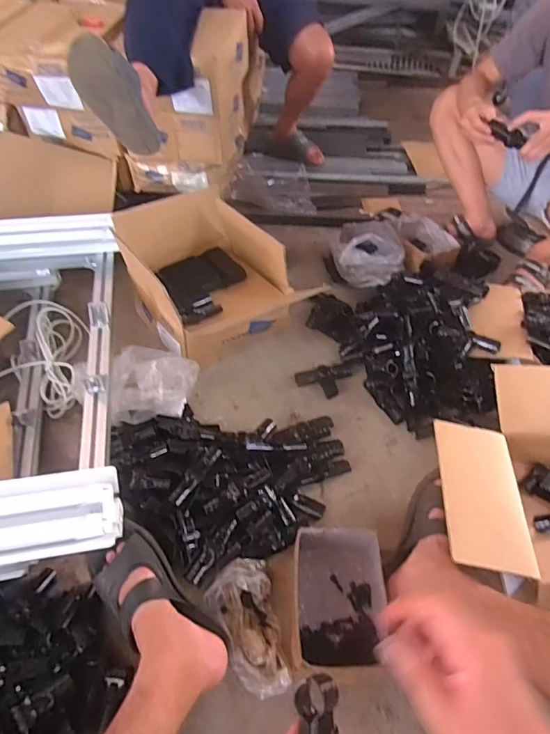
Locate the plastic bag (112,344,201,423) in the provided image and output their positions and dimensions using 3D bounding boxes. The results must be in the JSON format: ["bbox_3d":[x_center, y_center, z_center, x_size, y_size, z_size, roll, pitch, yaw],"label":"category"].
[{"bbox_3d":[-0.274,0.039,1.042,0.197,0.107,0.172,-24,52,-24],"label":"plastic bag"}]

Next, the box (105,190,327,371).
[{"bbox_3d":[-0.173,-0.229,1.189,0.337,0.211,0.409,-27,53,-26],"label":"box"}]

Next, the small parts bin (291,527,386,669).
[{"bbox_3d":[0.099,0.365,0.760,0.138,0.100,0.178,1,46,-3],"label":"small parts bin"}]

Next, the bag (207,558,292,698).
[{"bbox_3d":[-0.046,0.404,0.749,0.100,0.036,0.195,-7,47,-10],"label":"bag"}]

